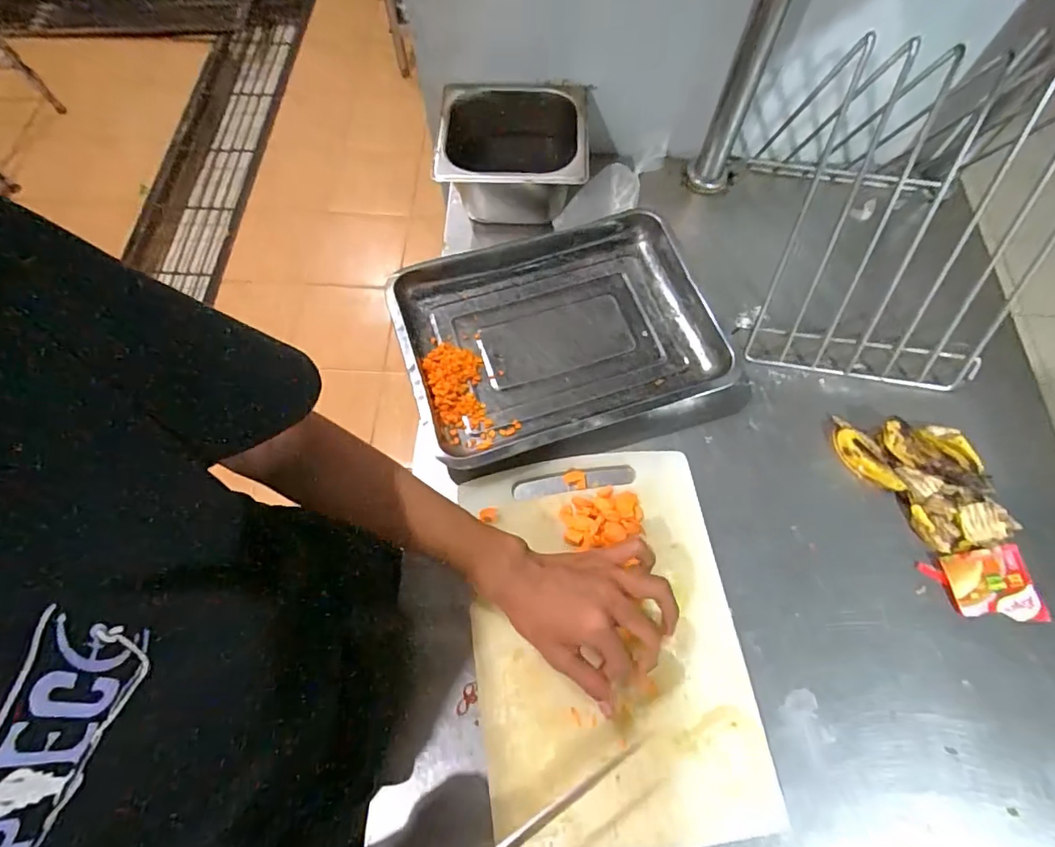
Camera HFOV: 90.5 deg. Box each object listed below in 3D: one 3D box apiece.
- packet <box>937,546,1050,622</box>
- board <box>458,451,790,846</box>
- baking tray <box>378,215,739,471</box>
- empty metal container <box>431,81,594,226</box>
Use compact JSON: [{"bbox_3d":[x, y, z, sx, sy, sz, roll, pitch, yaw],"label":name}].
[{"bbox_3d":[0.452,0.158,0.508,0.077,0.017,0.069,-8,69,-4],"label":"packet"},{"bbox_3d":[0.072,0.193,0.482,0.239,0.023,0.336,-8,69,-4],"label":"board"},{"bbox_3d":[0.039,-0.103,0.598,0.351,0.041,0.262,-17,70,-7],"label":"baking tray"},{"bbox_3d":[-0.016,-0.338,0.655,0.168,0.098,0.164,3,69,0],"label":"empty metal container"}]

